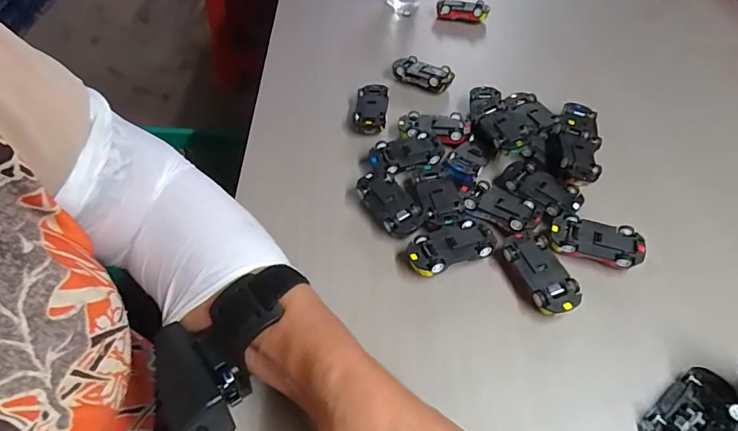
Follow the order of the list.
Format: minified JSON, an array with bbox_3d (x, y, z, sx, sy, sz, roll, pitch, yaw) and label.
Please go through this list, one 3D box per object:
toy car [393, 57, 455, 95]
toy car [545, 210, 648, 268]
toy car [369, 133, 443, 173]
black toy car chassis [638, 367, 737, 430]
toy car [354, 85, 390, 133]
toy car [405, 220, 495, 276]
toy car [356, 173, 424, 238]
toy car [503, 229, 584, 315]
[{"bbox_3d":[0.056,-0.144,0.477,0.064,0.023,0.024,21,56,18],"label":"toy car"},{"bbox_3d":[0.169,0.020,0.343,0.065,0.016,0.031,14,54,14],"label":"toy car"},{"bbox_3d":[0.032,-0.051,0.400,0.060,0.018,0.032,-16,53,-9],"label":"toy car"},{"bbox_3d":[0.189,0.113,0.270,0.064,0.012,0.028,-35,58,-22],"label":"black toy car chassis"},{"bbox_3d":[0.003,-0.100,0.443,0.030,0.020,0.060,3,52,5],"label":"toy car"},{"bbox_3d":[0.059,0.025,0.338,0.062,0.016,0.031,-18,53,-11],"label":"toy car"},{"bbox_3d":[0.016,-0.008,0.366,0.031,0.017,0.064,-27,56,-17],"label":"toy car"},{"bbox_3d":[0.121,0.041,0.325,0.031,0.016,0.063,-18,53,-10],"label":"toy car"}]

